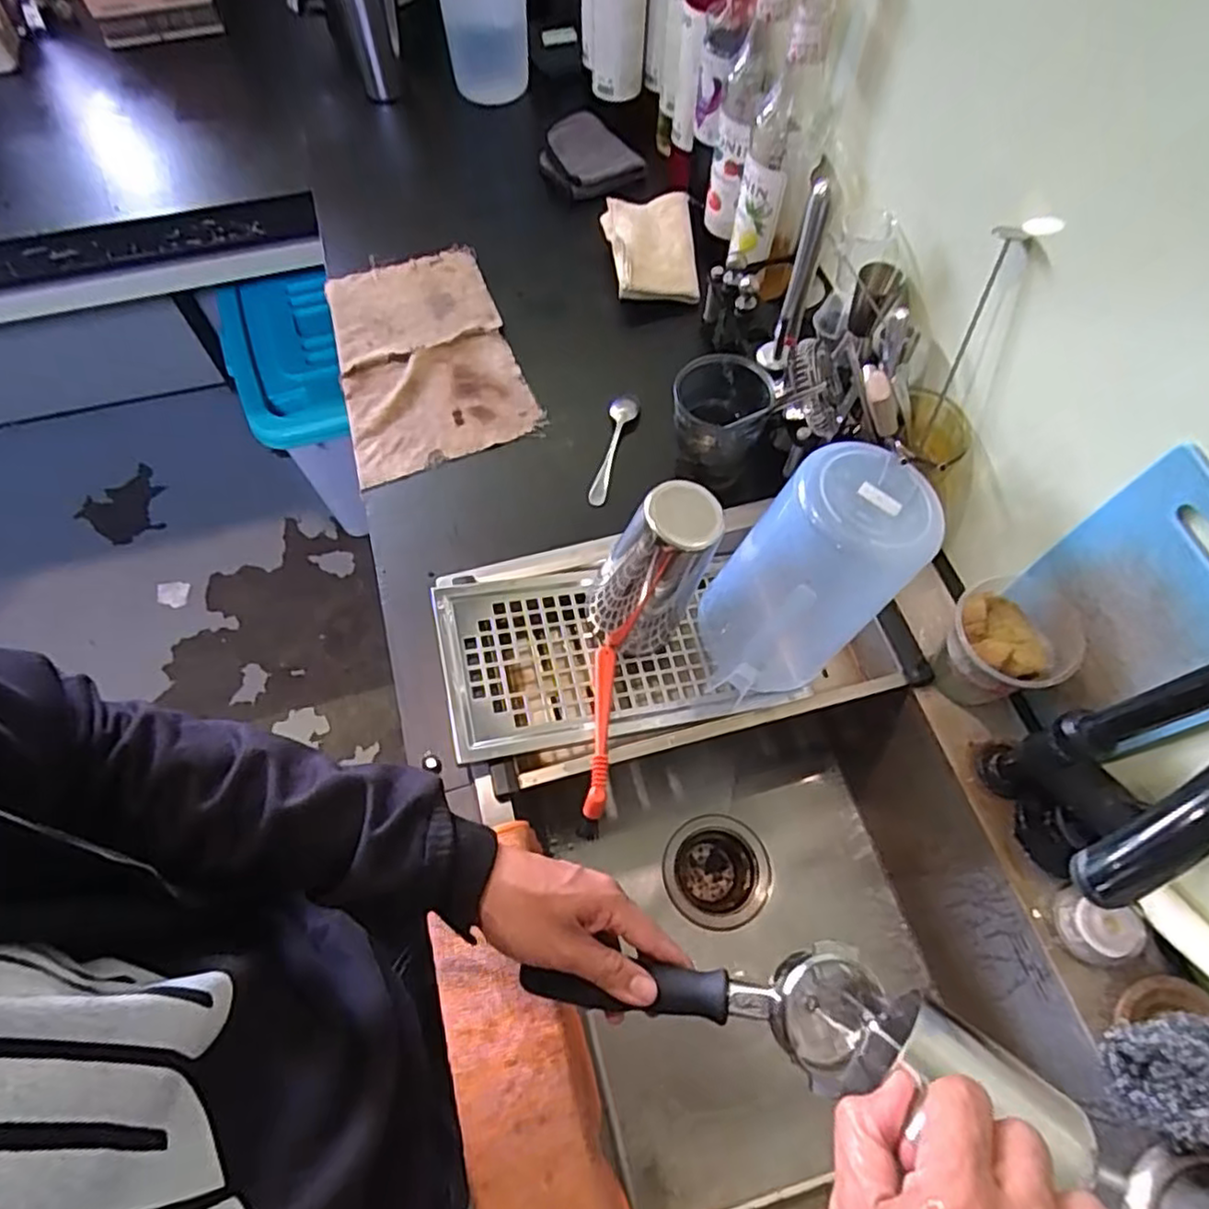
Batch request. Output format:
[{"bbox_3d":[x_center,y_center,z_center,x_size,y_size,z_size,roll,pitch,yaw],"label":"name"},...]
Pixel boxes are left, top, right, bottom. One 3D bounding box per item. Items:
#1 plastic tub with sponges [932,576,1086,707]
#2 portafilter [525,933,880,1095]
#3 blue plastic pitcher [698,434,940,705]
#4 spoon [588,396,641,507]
[{"bbox_3d":[0.310,0.035,0.543,0.090,0.099,0.082,0,64,-1],"label":"plastic tub with sponges"},{"bbox_3d":[0.056,0.261,0.441,0.228,0.061,0.079,-3,64,9],"label":"portafilter"},{"bbox_3d":[0.155,-0.016,0.555,0.147,0.200,0.103,-23,66,-12],"label":"blue plastic pitcher"},{"bbox_3d":[0.008,-0.163,0.699,0.028,0.014,0.140,15,65,6],"label":"spoon"}]

